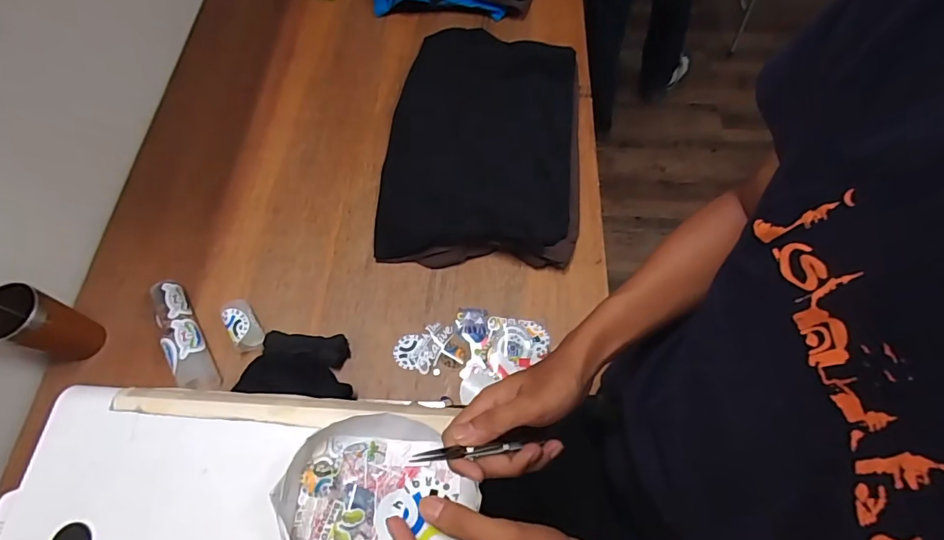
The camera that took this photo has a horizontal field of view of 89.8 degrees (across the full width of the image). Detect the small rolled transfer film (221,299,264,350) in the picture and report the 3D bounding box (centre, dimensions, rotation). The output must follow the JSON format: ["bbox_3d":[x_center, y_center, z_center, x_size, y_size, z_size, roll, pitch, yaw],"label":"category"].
[{"bbox_3d":[-0.362,0.084,0.744,0.044,0.039,0.080,-27,67,-12],"label":"small rolled transfer film"}]

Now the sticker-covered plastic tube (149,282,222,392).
[{"bbox_3d":[-0.450,0.106,0.744,0.056,0.055,0.196,-31,68,-13],"label":"sticker-covered plastic tube"}]

